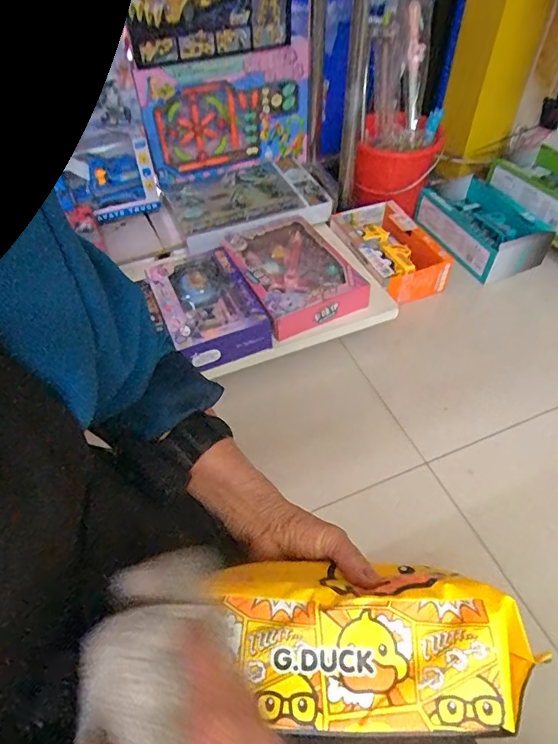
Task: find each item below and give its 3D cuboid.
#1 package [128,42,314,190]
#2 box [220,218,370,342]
[{"bbox_3d":[-0.162,-0.819,1.495,0.525,0.340,0.093,-23,53,-16],"label":"package"},{"bbox_3d":[0.028,-0.285,1.290,0.286,0.076,0.432,-23,53,-15],"label":"box"}]

